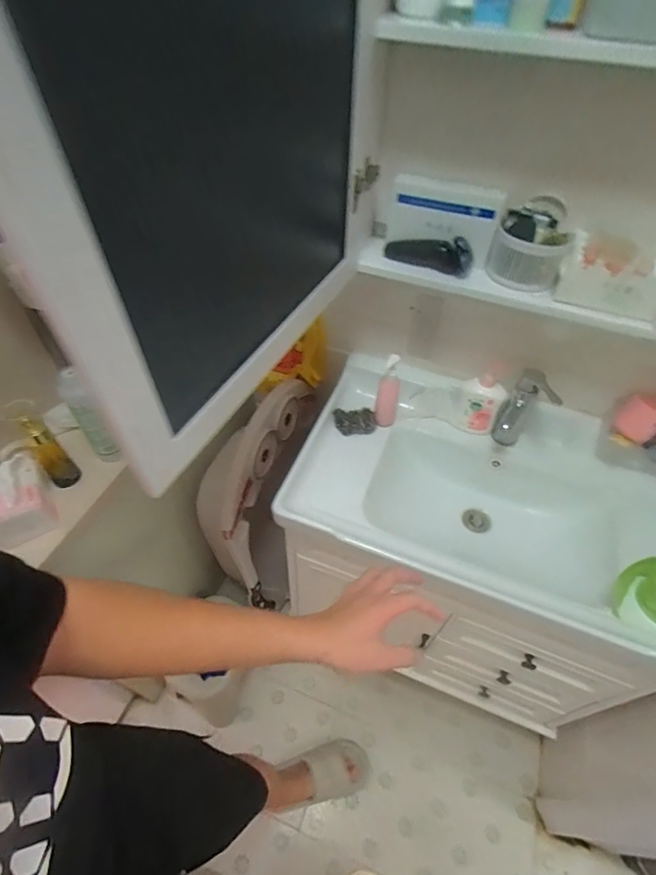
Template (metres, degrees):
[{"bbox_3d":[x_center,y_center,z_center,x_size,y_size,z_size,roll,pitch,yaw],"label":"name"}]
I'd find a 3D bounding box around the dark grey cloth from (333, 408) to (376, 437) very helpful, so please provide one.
[{"bbox_3d":[0.066,-0.034,0.999,0.098,0.041,0.057,-6,50,-5],"label":"dark grey cloth"}]

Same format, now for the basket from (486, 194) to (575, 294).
[{"bbox_3d":[0.349,-0.329,0.738,0.124,0.114,0.096,23,53,18],"label":"basket"}]

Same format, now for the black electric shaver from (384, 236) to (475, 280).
[{"bbox_3d":[0.181,-0.335,0.776,0.159,0.054,0.040,16,51,13],"label":"black electric shaver"}]

